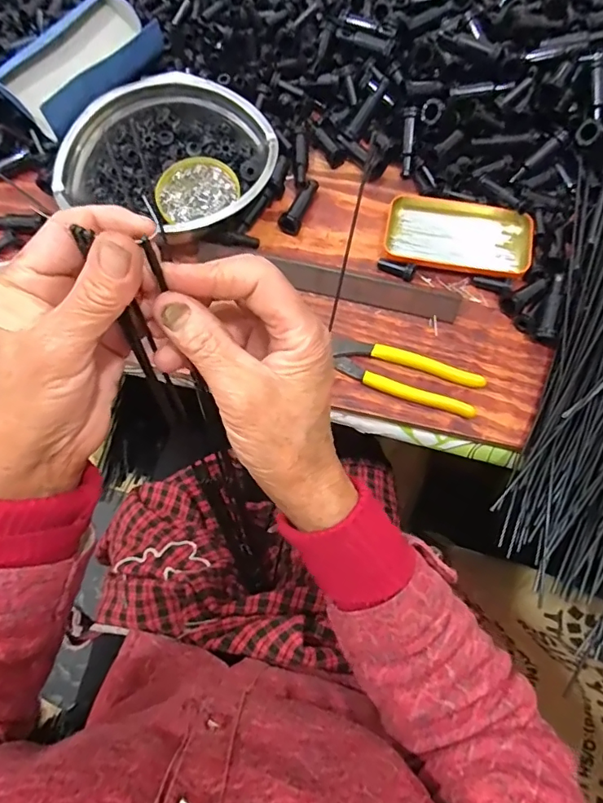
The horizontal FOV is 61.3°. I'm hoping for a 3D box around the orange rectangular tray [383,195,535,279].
[{"bbox_3d":[0.159,-0.168,0.519,0.142,0.021,0.076,13,72,6],"label":"orange rectangular tray"}]

